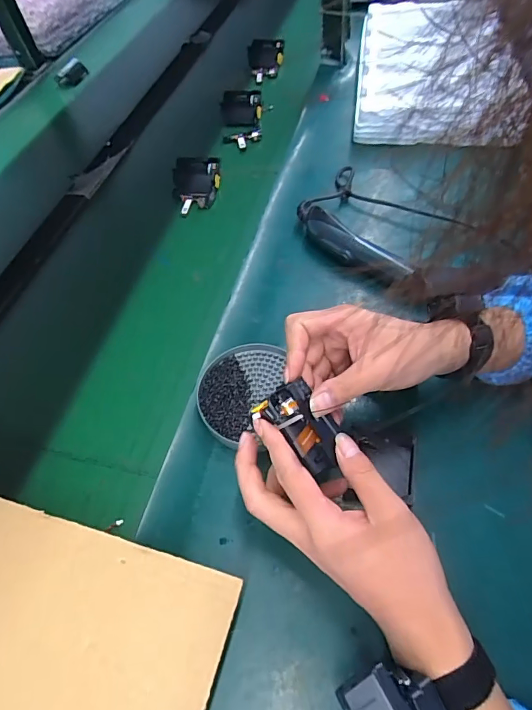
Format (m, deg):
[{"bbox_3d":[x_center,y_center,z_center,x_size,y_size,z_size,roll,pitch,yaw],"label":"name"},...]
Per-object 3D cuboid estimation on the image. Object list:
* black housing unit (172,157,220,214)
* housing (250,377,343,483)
[{"bbox_3d":[-0.109,-0.267,0.673,0.074,0.039,0.089,-5,56,1],"label":"black housing unit"},{"bbox_3d":[0.031,0.058,0.324,0.042,0.016,0.077,-37,91,-19],"label":"housing"}]

